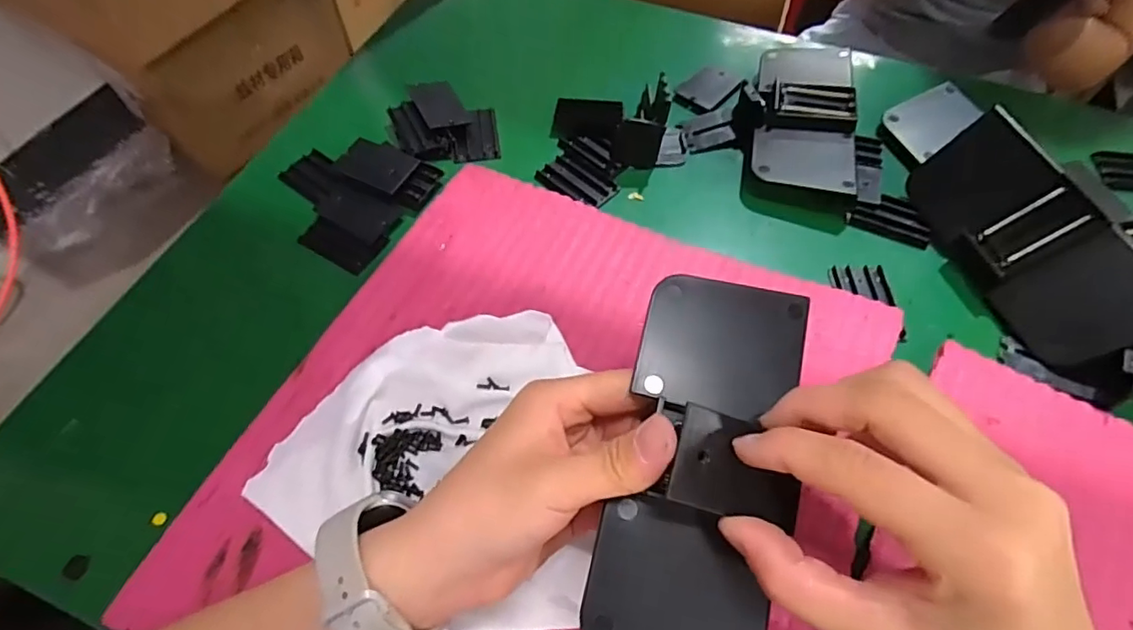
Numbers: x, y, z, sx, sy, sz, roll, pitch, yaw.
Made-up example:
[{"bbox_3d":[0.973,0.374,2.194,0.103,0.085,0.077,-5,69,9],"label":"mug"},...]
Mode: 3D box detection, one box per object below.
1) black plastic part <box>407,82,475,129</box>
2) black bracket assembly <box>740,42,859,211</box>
[{"bbox_3d":[-0.099,-0.163,0.435,0.038,0.004,0.053,-18,60,-31],"label":"black plastic part"},{"bbox_3d":[0.179,-0.151,0.427,0.072,0.028,0.161,11,61,6],"label":"black bracket assembly"}]

